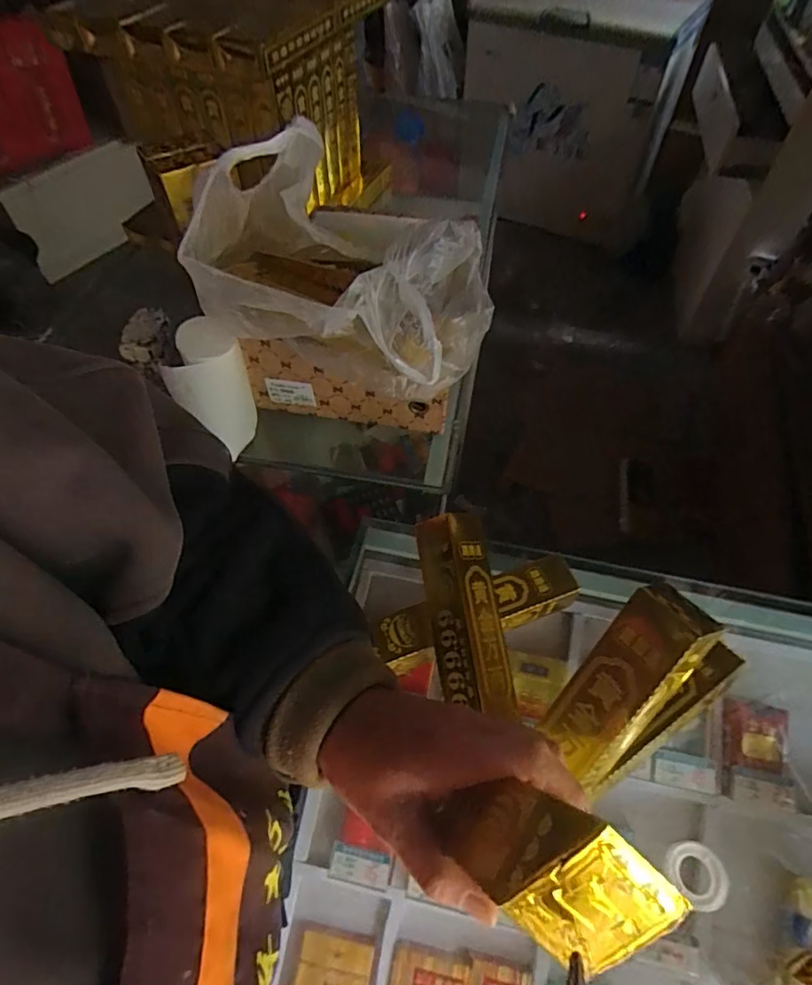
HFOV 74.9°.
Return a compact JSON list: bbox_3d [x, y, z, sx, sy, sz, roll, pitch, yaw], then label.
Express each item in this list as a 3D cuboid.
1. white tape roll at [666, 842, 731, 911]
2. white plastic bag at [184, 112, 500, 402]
[{"bbox_3d":[0.219,0.286,0.397,0.040,0.007,0.044,0,55,-1],"label":"white tape roll"},{"bbox_3d":[-0.061,-0.206,0.492,0.261,0.195,0.190,19,57,12],"label":"white plastic bag"}]

